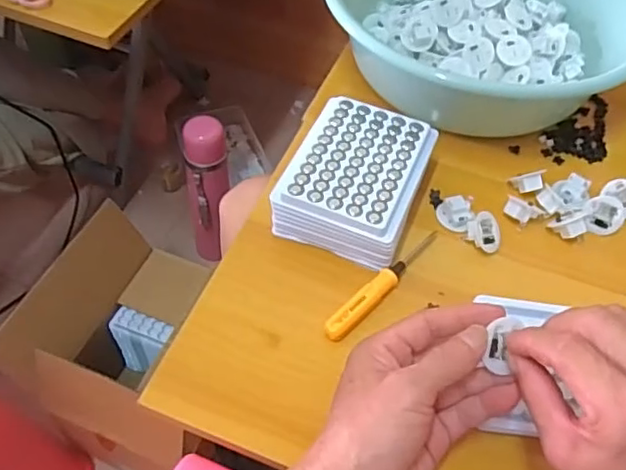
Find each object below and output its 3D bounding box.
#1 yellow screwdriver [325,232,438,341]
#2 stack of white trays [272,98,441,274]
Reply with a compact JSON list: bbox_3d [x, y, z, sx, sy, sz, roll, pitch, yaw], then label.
[{"bbox_3d":[0.055,0.037,0.470,0.017,0.013,0.128,39,60,22],"label":"yellow screwdriver"},{"bbox_3d":[0.037,-0.046,0.502,0.103,0.048,0.129,20,55,10],"label":"stack of white trays"}]

